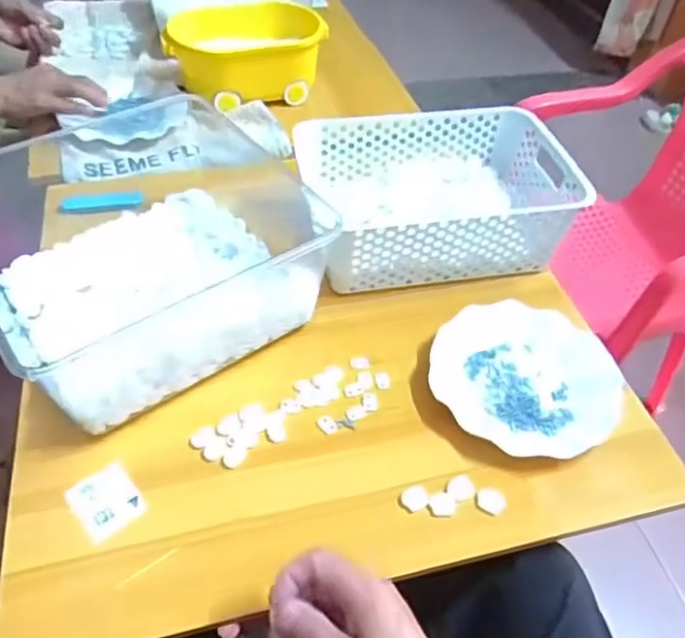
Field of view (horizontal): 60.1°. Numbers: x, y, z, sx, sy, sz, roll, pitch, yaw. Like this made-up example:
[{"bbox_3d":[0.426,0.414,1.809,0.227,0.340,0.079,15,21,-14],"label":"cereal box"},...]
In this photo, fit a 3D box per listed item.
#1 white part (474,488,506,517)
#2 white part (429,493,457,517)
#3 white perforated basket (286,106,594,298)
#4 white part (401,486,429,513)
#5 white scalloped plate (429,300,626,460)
[{"bbox_3d":[0.130,0.160,0.519,0.026,0.008,0.020,23,51,16],"label":"white part"},{"bbox_3d":[0.088,0.162,0.516,0.023,0.004,0.020,-5,49,-8],"label":"white part"},{"bbox_3d":[0.105,-0.146,0.704,0.300,0.097,0.203,-6,49,-9],"label":"white perforated basket"},{"bbox_3d":[0.064,0.157,0.517,0.022,0.007,0.020,2,48,-2],"label":"white part"},{"bbox_3d":[0.185,0.056,0.601,0.182,0.021,0.173,2,48,-2],"label":"white scalloped plate"}]

